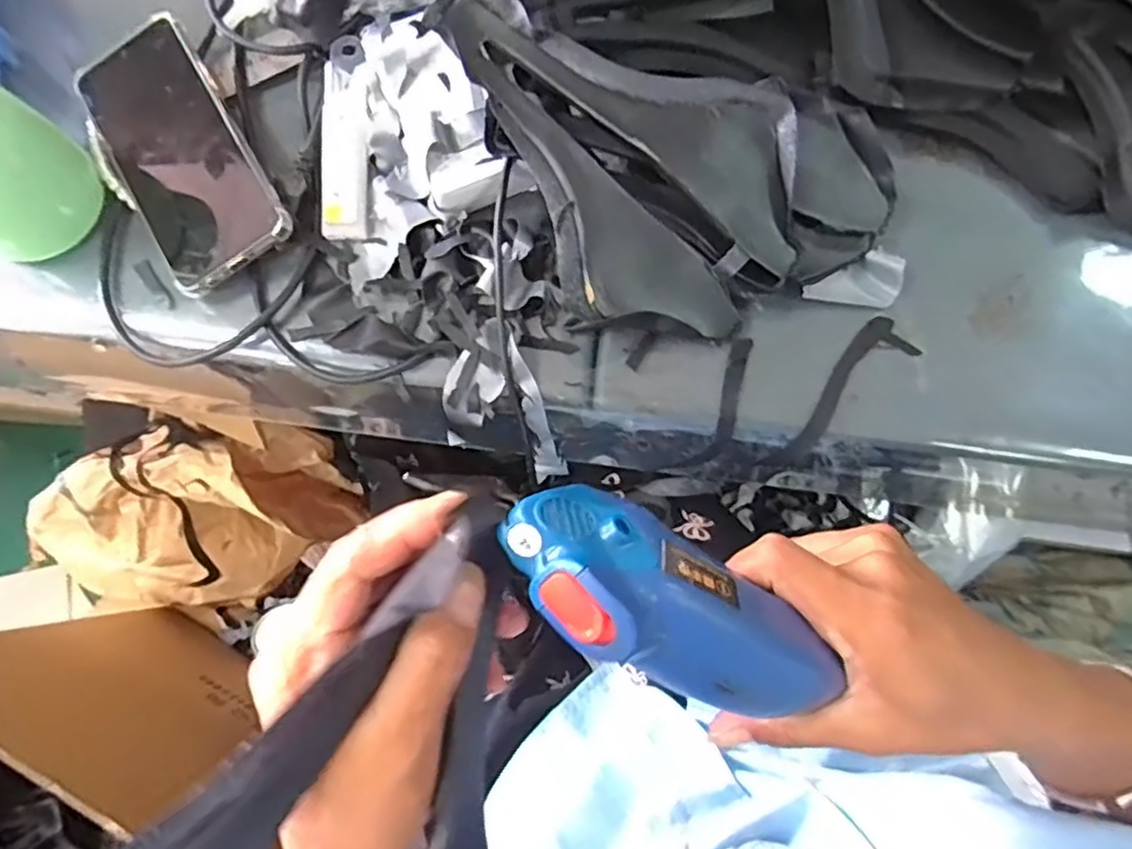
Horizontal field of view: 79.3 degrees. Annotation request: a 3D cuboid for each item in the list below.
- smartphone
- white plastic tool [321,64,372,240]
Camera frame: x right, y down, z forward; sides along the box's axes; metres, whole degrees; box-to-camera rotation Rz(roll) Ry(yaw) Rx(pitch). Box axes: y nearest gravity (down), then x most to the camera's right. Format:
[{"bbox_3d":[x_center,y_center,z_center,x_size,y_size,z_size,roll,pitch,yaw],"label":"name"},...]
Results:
[{"bbox_3d":[-0.227,-0.159,0.403,0.075,0.013,0.159,-31,83,0],"label":"smartphone"},{"bbox_3d":[-0.133,-0.165,0.413,0.027,0.018,0.102,-1,79,-1],"label":"white plastic tool"}]

